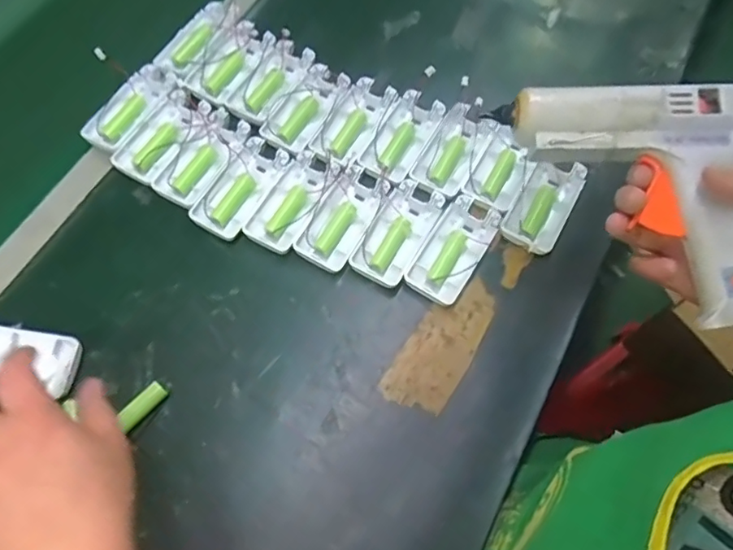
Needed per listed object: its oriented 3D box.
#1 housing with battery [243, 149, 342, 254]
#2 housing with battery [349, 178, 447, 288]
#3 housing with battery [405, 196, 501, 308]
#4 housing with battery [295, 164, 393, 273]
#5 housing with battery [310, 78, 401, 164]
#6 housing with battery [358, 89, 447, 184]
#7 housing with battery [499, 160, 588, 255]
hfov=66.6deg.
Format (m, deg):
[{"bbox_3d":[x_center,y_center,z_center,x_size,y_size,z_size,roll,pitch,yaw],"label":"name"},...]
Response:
[{"bbox_3d":[-0.062,-0.064,0.477,0.046,0.015,0.095,26,68,9],"label":"housing with battery"},{"bbox_3d":[0.028,-0.035,0.469,0.045,0.018,0.096,28,68,10],"label":"housing with battery"},{"bbox_3d":[0.073,-0.022,0.462,0.046,0.021,0.098,31,69,11],"label":"housing with battery"},{"bbox_3d":[-0.017,-0.049,0.472,0.046,0.018,0.098,29,68,10],"label":"housing with battery"},{"bbox_3d":[-0.014,-0.143,0.516,0.047,0.015,0.096,28,68,10],"label":"housing with battery"},{"bbox_3d":[0.033,-0.126,0.505,0.045,0.016,0.092,27,68,9],"label":"housing with battery"},{"bbox_3d":[0.152,-0.061,0.475,0.045,0.017,0.092,30,69,10],"label":"housing with battery"}]

